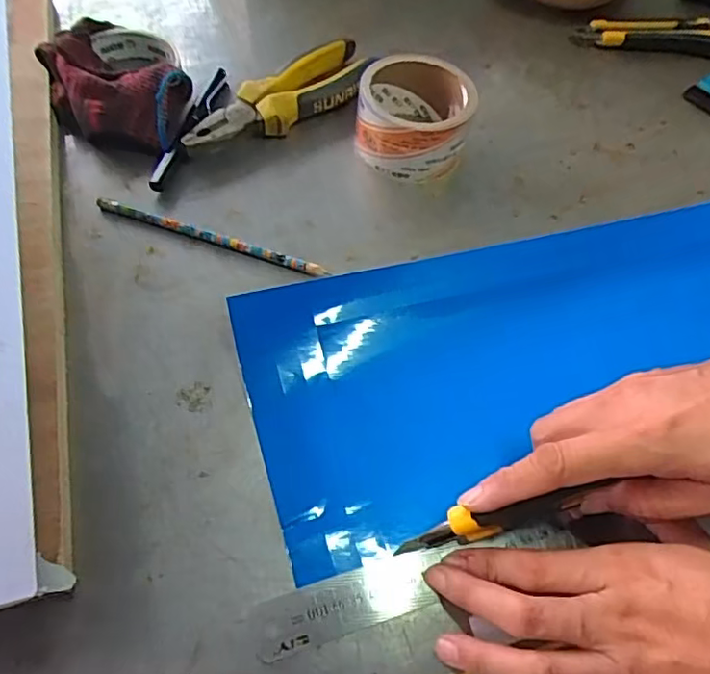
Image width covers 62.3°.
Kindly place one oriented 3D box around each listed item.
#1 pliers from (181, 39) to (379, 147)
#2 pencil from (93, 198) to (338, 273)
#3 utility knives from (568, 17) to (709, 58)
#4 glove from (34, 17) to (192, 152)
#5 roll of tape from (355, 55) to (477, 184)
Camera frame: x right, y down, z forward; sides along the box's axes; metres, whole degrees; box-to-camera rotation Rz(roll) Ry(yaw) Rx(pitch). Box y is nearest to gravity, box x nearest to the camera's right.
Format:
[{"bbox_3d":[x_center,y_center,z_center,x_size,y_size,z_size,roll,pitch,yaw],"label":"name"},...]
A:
[{"bbox_3d":[-0.058,-0.194,0.480,0.180,0.029,0.050,-34,67,-22],"label":"pliers"},{"bbox_3d":[-0.101,-0.070,0.412,0.169,0.009,0.009,18,59,6],"label":"pencil"},{"bbox_3d":[0.291,-0.296,0.578,0.148,0.023,0.035,4,58,-2],"label":"utility knives"},{"bbox_3d":[-0.189,-0.201,0.462,0.097,0.043,0.137,-21,63,-17],"label":"glove"},{"bbox_3d":[0.045,-0.172,0.462,0.085,0.055,0.084,2,58,-4],"label":"roll of tape"}]

